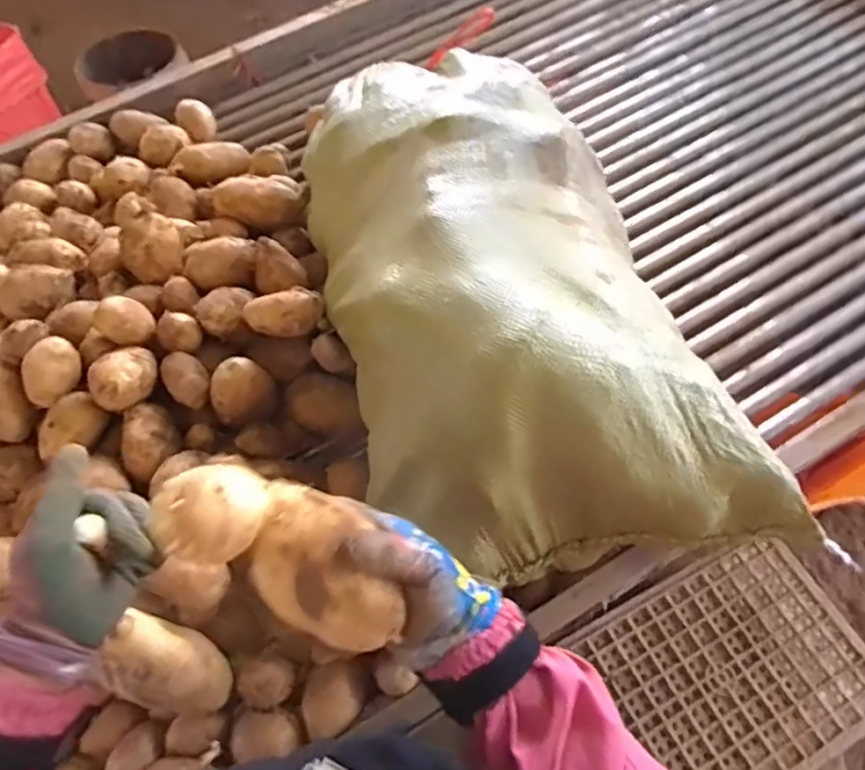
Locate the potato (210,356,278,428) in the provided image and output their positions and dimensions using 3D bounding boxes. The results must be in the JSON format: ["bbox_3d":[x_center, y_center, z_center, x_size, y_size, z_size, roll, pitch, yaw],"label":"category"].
[{"bbox_3d":[-0.206,0.006,0.686,0.061,0.054,0.053,-13,62,-6],"label":"potato"}]

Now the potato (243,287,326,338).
[{"bbox_3d":[-0.164,-0.080,0.704,0.085,0.038,0.038,-12,62,-6],"label":"potato"}]

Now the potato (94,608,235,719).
[{"bbox_3d":[-0.235,0.254,0.563,0.114,0.054,0.067,39,55,-23],"label":"potato"}]

